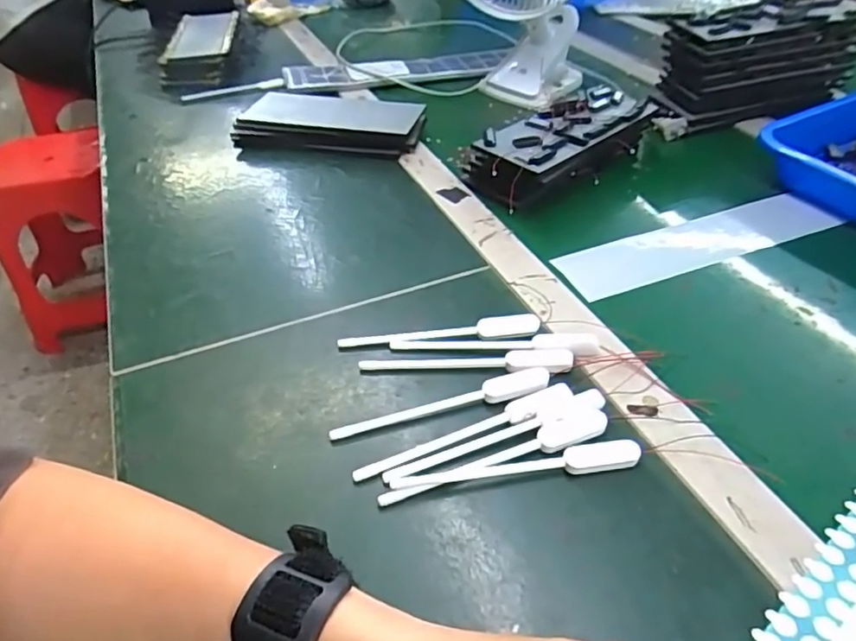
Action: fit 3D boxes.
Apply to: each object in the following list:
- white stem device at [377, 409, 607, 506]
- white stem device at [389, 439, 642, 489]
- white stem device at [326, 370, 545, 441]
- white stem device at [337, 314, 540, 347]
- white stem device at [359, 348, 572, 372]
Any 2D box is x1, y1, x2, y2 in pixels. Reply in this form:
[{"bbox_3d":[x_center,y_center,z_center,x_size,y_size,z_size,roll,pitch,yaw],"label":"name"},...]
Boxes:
[{"bbox_3d":[0.042,0.081,0.344,0.145,0.007,0.018,-16,44,-15],"label":"white stem device"},{"bbox_3d":[0.052,0.085,0.341,0.143,0.009,0.014,-5,42,-4],"label":"white stem device"},{"bbox_3d":[0.009,0.053,0.376,0.143,0.009,0.019,-10,43,-9],"label":"white stem device"},{"bbox_3d":[0.008,0.008,0.429,0.144,0.010,0.018,-1,42,1],"label":"white stem device"},{"bbox_3d":[0.026,0.029,0.400,0.144,0.007,0.020,-1,42,1],"label":"white stem device"}]

